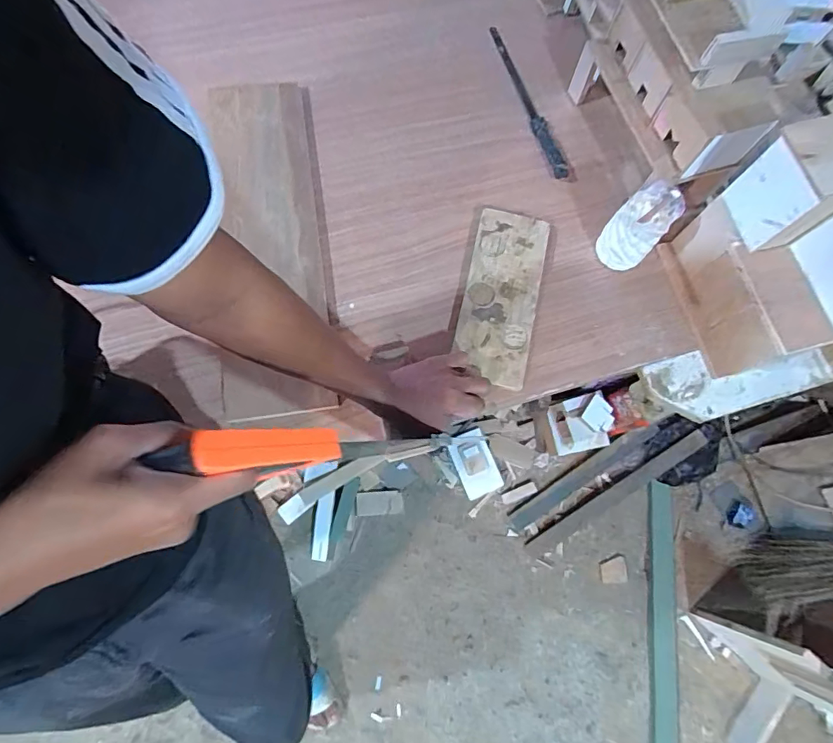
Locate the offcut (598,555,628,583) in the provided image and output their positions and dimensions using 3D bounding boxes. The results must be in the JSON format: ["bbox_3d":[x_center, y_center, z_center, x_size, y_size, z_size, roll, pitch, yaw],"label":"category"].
[{"bbox_3d":[0.513,0.517,1.250,0.068,0.004,0.064,-5,75,-4],"label":"offcut"}]

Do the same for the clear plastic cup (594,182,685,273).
[{"bbox_3d":[0.284,-0.185,0.618,0.066,0.107,0.069,40,75,14],"label":"clear plastic cup"}]

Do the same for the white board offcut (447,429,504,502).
[{"bbox_3d":[0.156,0.248,1.280,0.102,0.018,0.166,-23,91,-10],"label":"white board offcut"}]

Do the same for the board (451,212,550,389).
[{"bbox_3d":[0.111,-0.102,0.620,0.096,0.020,0.238,9,73,4],"label":"board"}]

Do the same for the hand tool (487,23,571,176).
[{"bbox_3d":[0.169,-0.416,0.729,0.028,0.018,0.291,-17,76,-7],"label":"hand tool"}]

